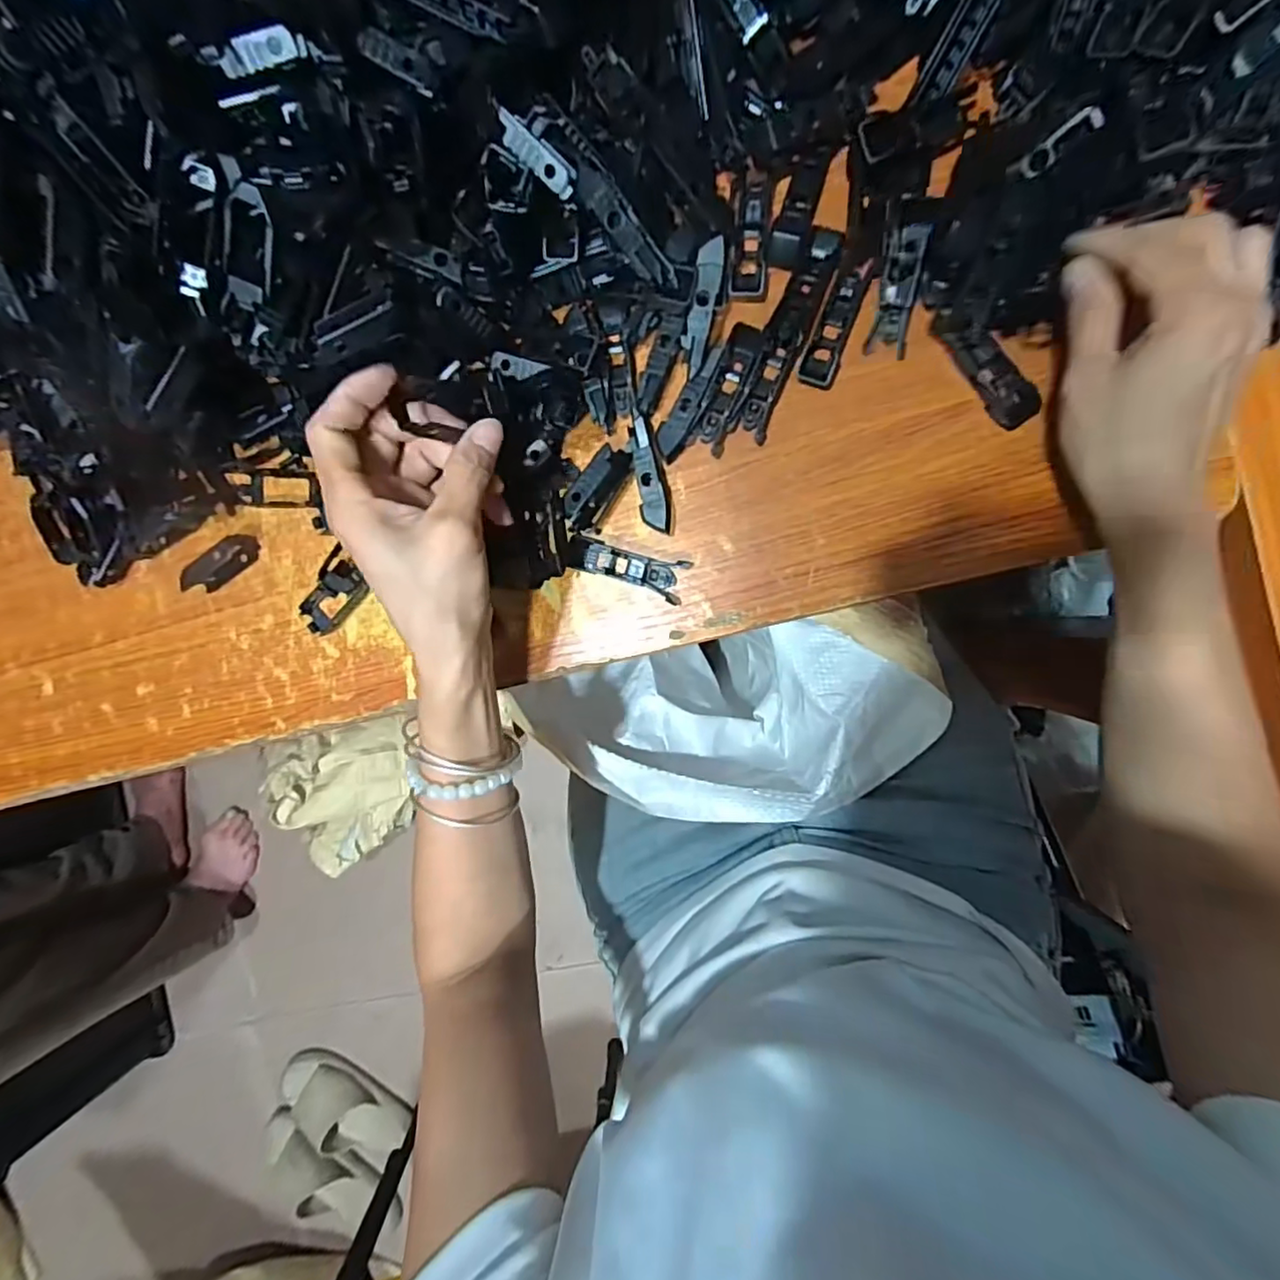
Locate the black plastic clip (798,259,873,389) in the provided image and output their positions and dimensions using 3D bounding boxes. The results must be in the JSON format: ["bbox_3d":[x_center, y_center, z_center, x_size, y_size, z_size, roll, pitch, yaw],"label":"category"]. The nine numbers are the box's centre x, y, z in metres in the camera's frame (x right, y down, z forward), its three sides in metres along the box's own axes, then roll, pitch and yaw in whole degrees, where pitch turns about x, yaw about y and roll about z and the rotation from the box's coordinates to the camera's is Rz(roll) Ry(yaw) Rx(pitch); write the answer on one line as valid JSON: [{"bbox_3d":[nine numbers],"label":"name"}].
[{"bbox_3d":[0.102,-0.166,0.319,0.018,0.007,0.065,20,96,7],"label":"black plastic clip"}]

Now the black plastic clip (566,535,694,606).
[{"bbox_3d":[-0.008,-0.041,0.344,0.068,0.012,0.023,17,96,7],"label":"black plastic clip"}]

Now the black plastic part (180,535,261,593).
[{"bbox_3d":[-0.262,-0.047,0.377,0.049,0.023,0.013,-31,89,9],"label":"black plastic part"}]

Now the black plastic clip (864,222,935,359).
[{"bbox_3d":[0.131,-0.178,0.309,0.020,0.013,0.059,8,112,8],"label":"black plastic clip"}]

